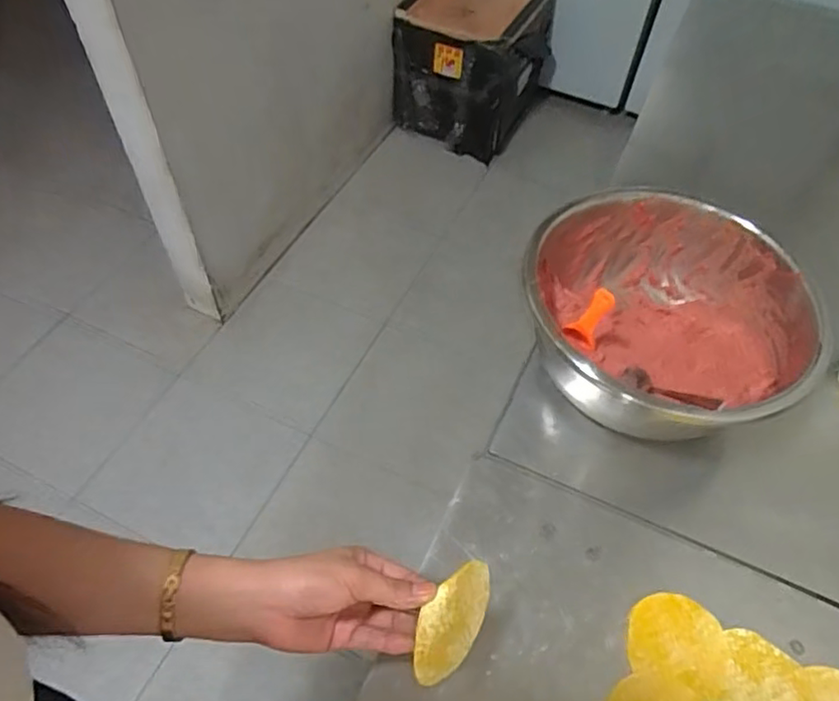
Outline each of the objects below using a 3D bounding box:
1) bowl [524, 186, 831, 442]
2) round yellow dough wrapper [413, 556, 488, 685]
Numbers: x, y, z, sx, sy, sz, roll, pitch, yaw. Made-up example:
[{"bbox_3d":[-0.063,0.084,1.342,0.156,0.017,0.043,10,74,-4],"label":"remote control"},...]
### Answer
[{"bbox_3d":[0.251,-0.035,0.652,0.256,0.119,0.275,1,54,-1],"label":"bowl"},{"bbox_3d":[0.025,0.189,0.435,0.009,0.071,0.082,15,83,37],"label":"round yellow dough wrapper"}]

